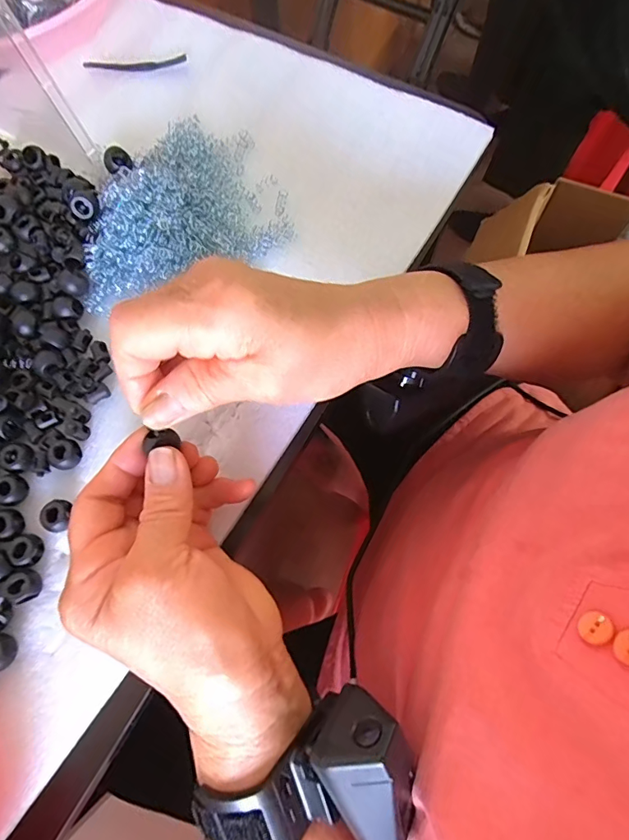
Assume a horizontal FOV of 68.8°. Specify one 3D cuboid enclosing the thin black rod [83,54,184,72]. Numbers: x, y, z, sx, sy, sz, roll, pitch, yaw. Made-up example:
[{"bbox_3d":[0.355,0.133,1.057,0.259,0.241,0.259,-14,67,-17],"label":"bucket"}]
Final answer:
[{"bbox_3d":[-0.143,-0.283,0.367,0.084,0.004,0.010,2,104,7],"label":"thin black rod"}]

